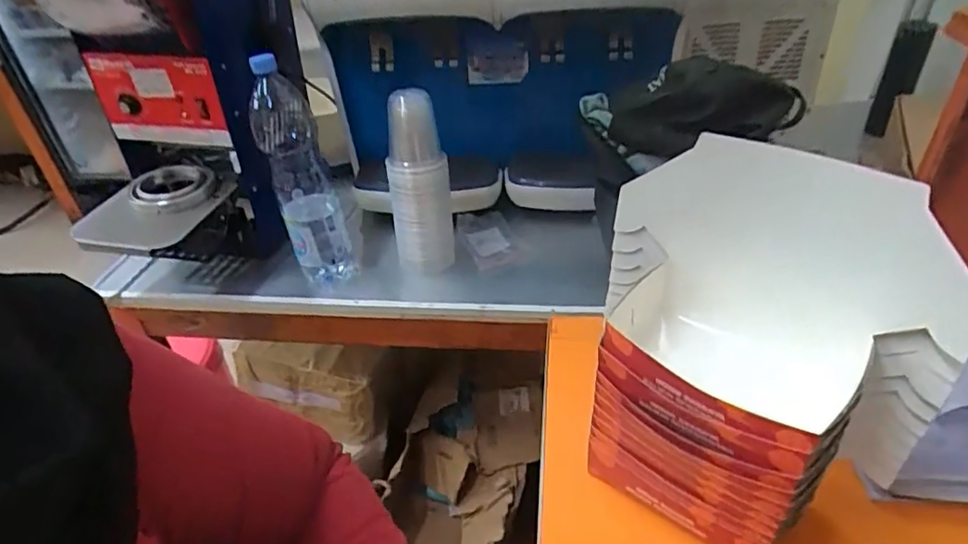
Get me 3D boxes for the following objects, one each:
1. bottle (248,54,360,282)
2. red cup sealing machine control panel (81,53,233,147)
[{"bbox_3d":[-0.269,-0.137,0.855,0.093,0.317,0.098,-16,38,-15],"label":"bottle"},{"bbox_3d":[-0.478,-0.252,0.860,0.202,0.138,0.022,3,37,9],"label":"red cup sealing machine control panel"}]

